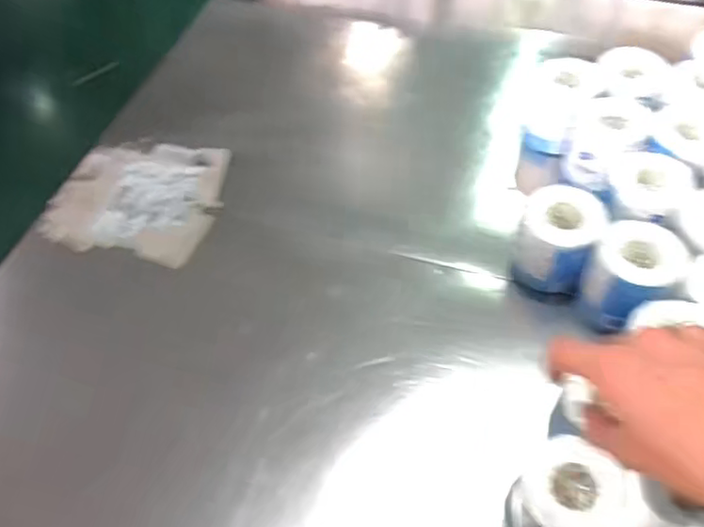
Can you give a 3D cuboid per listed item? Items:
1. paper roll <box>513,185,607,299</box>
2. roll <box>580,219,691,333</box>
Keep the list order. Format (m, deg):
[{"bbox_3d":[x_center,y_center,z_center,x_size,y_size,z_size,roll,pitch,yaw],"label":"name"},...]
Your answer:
[{"bbox_3d":[0.266,-0.027,0.816,0.091,0.122,0.092,-2,54,3],"label":"paper roll"},{"bbox_3d":[0.342,0.022,0.766,0.094,0.104,0.101,-2,54,3],"label":"roll"}]

